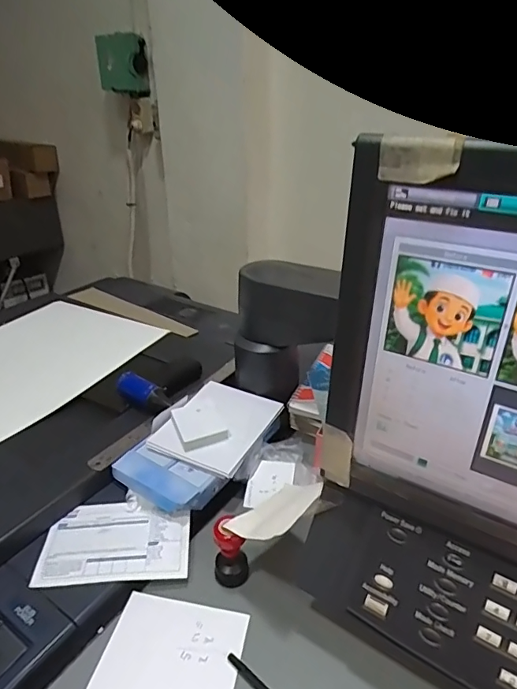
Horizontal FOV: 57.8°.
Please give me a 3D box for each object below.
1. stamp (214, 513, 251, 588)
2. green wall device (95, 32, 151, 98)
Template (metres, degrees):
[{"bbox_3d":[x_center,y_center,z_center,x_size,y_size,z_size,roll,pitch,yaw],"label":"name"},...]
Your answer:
[{"bbox_3d":[-0.029,0.220,0.500,0.038,0.071,0.032,-2,28,-3],"label":"stamp"},{"bbox_3d":[-0.444,-0.914,1.538,0.150,0.167,0.118,-9,29,-16],"label":"green wall device"}]

